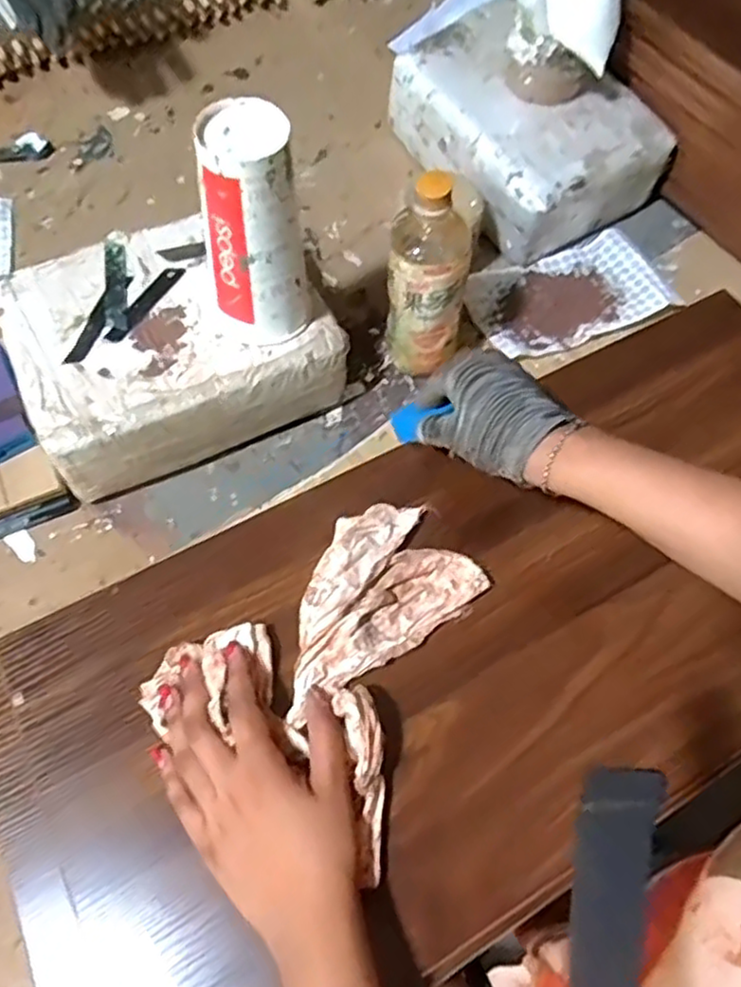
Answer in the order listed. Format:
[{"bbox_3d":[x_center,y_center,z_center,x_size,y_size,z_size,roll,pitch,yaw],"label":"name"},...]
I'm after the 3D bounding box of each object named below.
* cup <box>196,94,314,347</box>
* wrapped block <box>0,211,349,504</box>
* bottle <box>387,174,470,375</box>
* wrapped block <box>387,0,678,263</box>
[{"bbox_3d":[-0.086,-0.204,0.537,0.075,0.170,0.071,2,63,-3],"label":"cup"},{"bbox_3d":[-0.184,-0.135,0.652,0.262,0.109,0.199,-23,69,-14],"label":"wrapped block"},{"bbox_3d":[0.053,-0.190,0.636,0.076,0.217,0.063,-1,66,-5],"label":"bottle"},{"bbox_3d":[0.176,-0.431,0.816,0.209,0.105,0.305,-29,71,-16],"label":"wrapped block"}]

